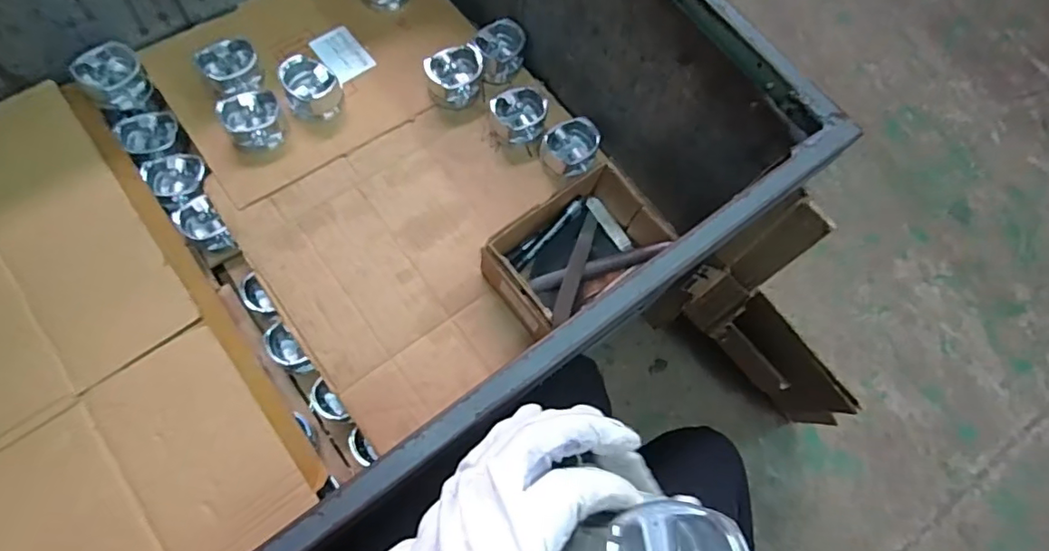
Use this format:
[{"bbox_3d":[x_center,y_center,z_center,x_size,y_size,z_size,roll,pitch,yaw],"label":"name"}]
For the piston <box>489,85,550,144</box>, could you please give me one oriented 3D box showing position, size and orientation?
[{"bbox_3d":[-0.008,-0.222,0.803,0.076,0.048,0.071,1,69,-4],"label":"piston"}]

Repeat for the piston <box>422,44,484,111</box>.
[{"bbox_3d":[-0.098,-0.284,0.813,0.082,0.049,0.070,-41,78,-17],"label":"piston"}]

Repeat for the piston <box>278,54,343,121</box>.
[{"bbox_3d":[-0.288,-0.253,0.778,0.069,0.059,0.063,1,69,-4],"label":"piston"}]

